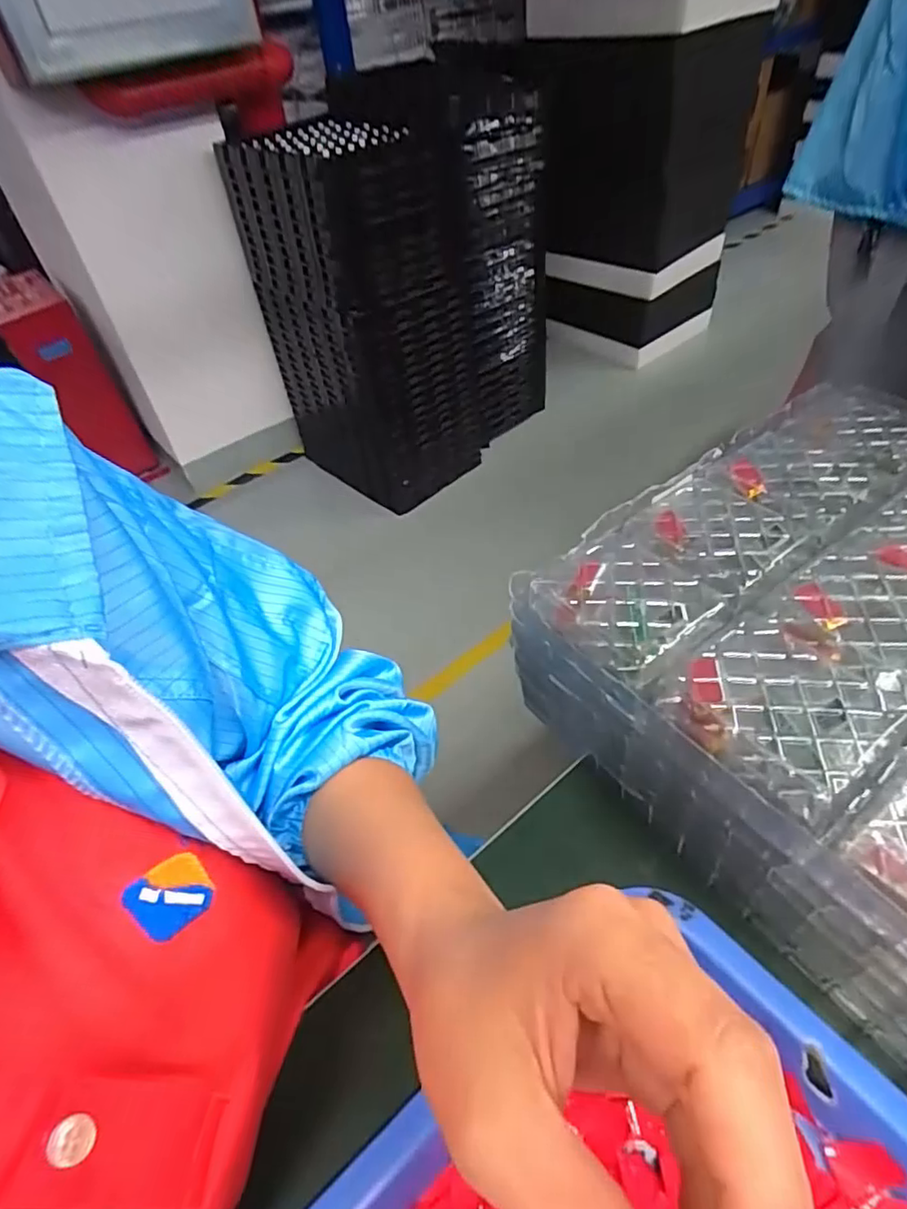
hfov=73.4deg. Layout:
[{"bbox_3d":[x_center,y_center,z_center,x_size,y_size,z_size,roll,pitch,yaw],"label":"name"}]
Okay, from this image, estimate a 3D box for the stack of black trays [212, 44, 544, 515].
[{"bbox_3d":[-0.104,-0.845,1.696,0.733,0.812,0.518,-37,53,-24],"label":"stack of black trays"}]

